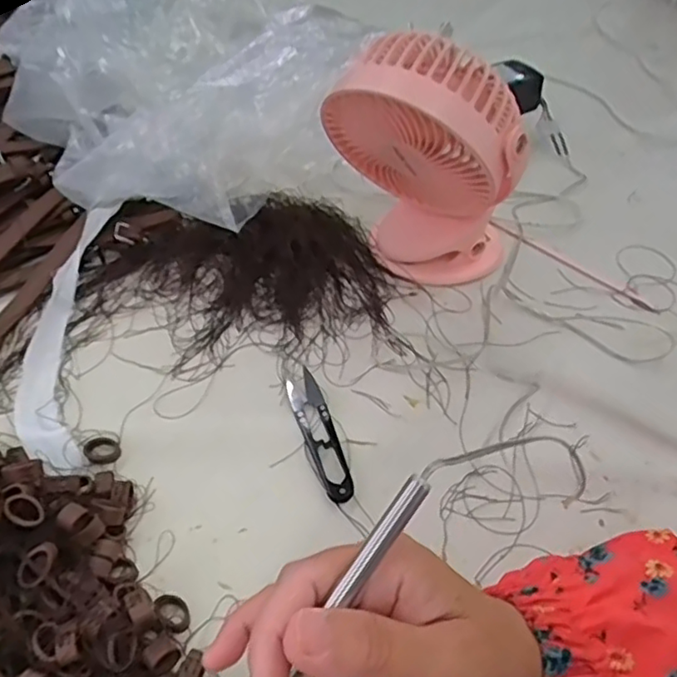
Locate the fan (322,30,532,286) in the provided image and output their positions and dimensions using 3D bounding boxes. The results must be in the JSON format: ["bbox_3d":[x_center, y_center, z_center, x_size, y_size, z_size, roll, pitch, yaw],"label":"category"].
[{"bbox_3d":[0.065,-0.130,0.462,0.152,0.180,0.103,18,49,9],"label":"fan"}]

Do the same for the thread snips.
[{"bbox_3d":[-0.013,0.063,0.413,0.022,0.009,0.098,-12,52,-17],"label":"thread snips"}]

